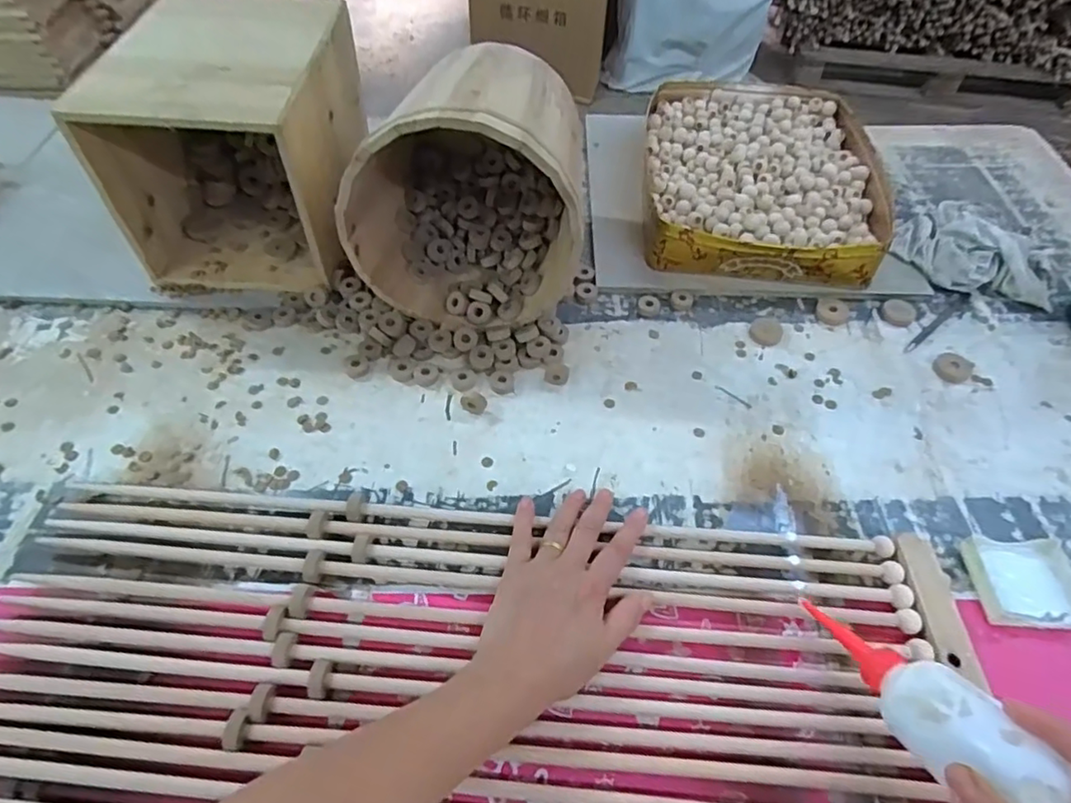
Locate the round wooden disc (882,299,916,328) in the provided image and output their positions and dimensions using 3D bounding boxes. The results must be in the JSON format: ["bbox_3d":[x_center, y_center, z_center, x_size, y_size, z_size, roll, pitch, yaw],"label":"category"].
[{"bbox_3d":[0.420,-0.103,0.685,0.036,0.008,0.035,1,54,-1],"label":"round wooden disc"}]

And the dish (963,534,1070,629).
[{"bbox_3d":[0.408,0.149,0.495,0.086,0.016,0.077,4,54,2],"label":"dish"}]

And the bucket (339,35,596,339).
[{"bbox_3d":[-0.057,-0.230,0.624,0.213,0.226,0.229,10,55,5],"label":"bucket"}]

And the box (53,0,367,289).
[{"bbox_3d":[-0.319,-0.282,0.661,0.201,0.218,0.254,1,54,0],"label":"box"}]

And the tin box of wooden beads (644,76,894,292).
[{"bbox_3d":[0.292,-0.303,0.791,0.288,0.064,0.376,7,54,3],"label":"tin box of wooden beads"}]

